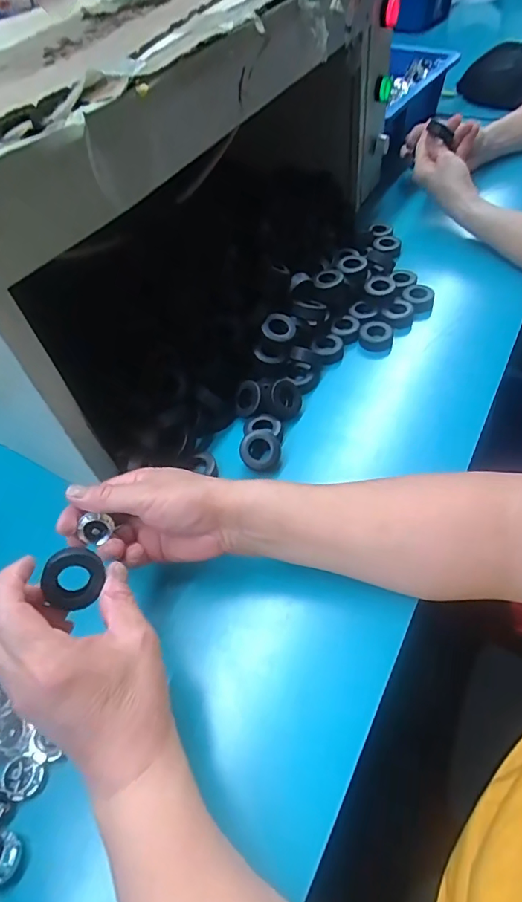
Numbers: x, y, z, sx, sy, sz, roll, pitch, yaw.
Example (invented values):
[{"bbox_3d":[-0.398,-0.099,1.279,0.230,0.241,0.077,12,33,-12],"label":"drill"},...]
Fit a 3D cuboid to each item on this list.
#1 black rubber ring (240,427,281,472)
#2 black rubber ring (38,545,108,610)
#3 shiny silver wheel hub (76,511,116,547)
[{"bbox_3d":[0.000,-0.001,0.438,0.036,0.012,0.037,6,80,-2],"label":"black rubber ring"},{"bbox_3d":[-0.117,0.079,0.302,0.036,0.012,0.035,-2,99,-15],"label":"black rubber ring"},{"bbox_3d":[-0.121,0.056,0.348,0.018,0.019,0.014,22,9,-19],"label":"shiny silver wheel hub"}]

